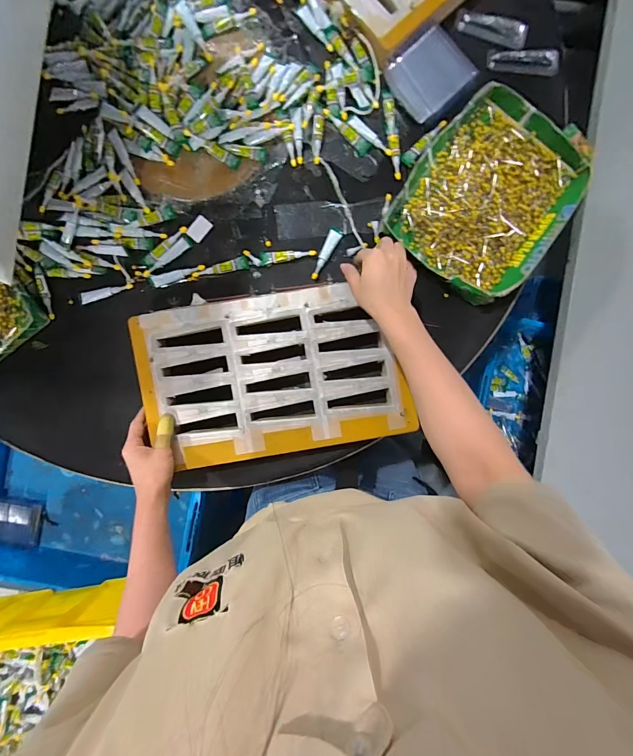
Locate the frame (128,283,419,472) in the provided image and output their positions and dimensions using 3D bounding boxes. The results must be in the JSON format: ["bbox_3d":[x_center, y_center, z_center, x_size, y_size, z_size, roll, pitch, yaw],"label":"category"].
[{"bbox_3d":[-0.063,-0.005,0.515,0.370,0.016,0.225,-9,94,-1],"label":"frame"}]

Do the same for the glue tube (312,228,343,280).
[{"bbox_3d":[0.012,-0.189,0.542,0.019,0.010,0.083,30,92,-3],"label":"glue tube"}]

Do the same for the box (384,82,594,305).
[{"bbox_3d":[0.253,-0.269,0.528,0.221,0.040,0.266,35,92,-3],"label":"box"}]

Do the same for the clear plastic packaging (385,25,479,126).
[{"bbox_3d":[0.168,-0.445,0.522,0.110,0.015,0.092,-36,94,1],"label":"clear plastic packaging"}]

